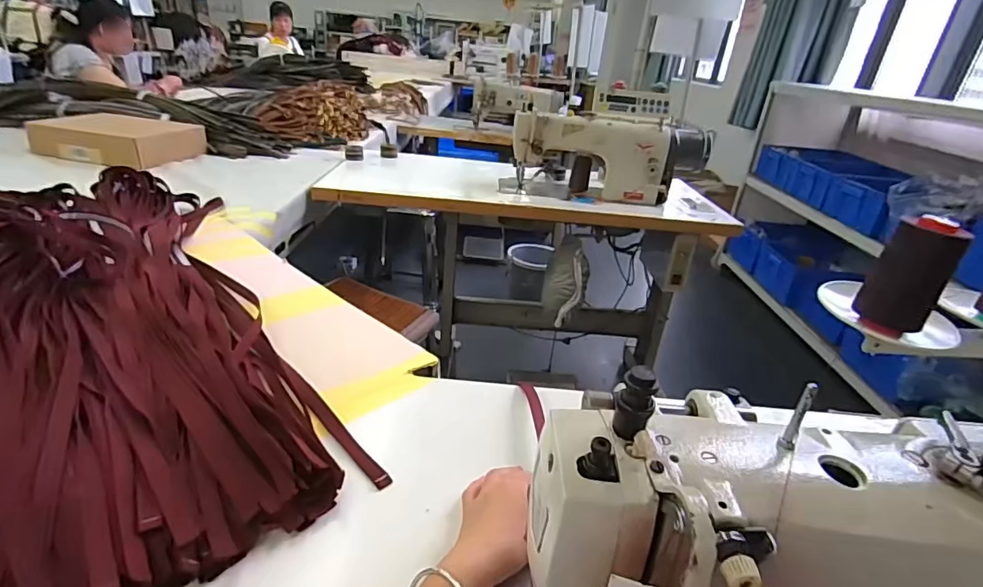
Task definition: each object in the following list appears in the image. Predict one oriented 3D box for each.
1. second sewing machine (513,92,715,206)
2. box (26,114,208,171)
[{"bbox_3d":[0.344,-0.443,1.479,0.561,0.278,0.185,3,28,-6],"label":"second sewing machine"},{"bbox_3d":[-1.096,-0.463,1.456,0.355,0.099,0.275,9,28,6],"label":"box"}]

